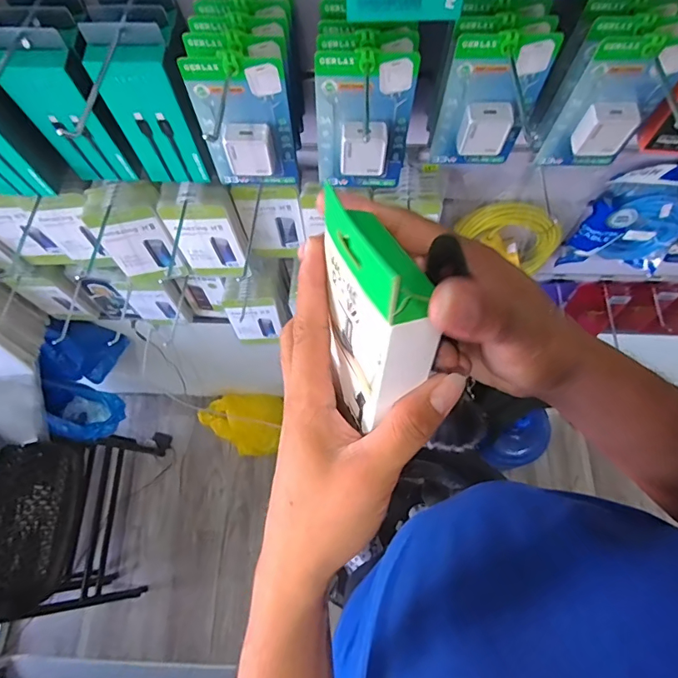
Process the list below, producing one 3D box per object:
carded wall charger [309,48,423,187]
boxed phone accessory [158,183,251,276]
[{"bbox_3d":[0.023,-0.186,0.425,0.088,0.144,0.029,0,68,1],"label":"carded wall charger"},{"bbox_3d":[-0.184,-0.151,0.658,0.093,0.175,0.039,1,68,2],"label":"boxed phone accessory"}]

